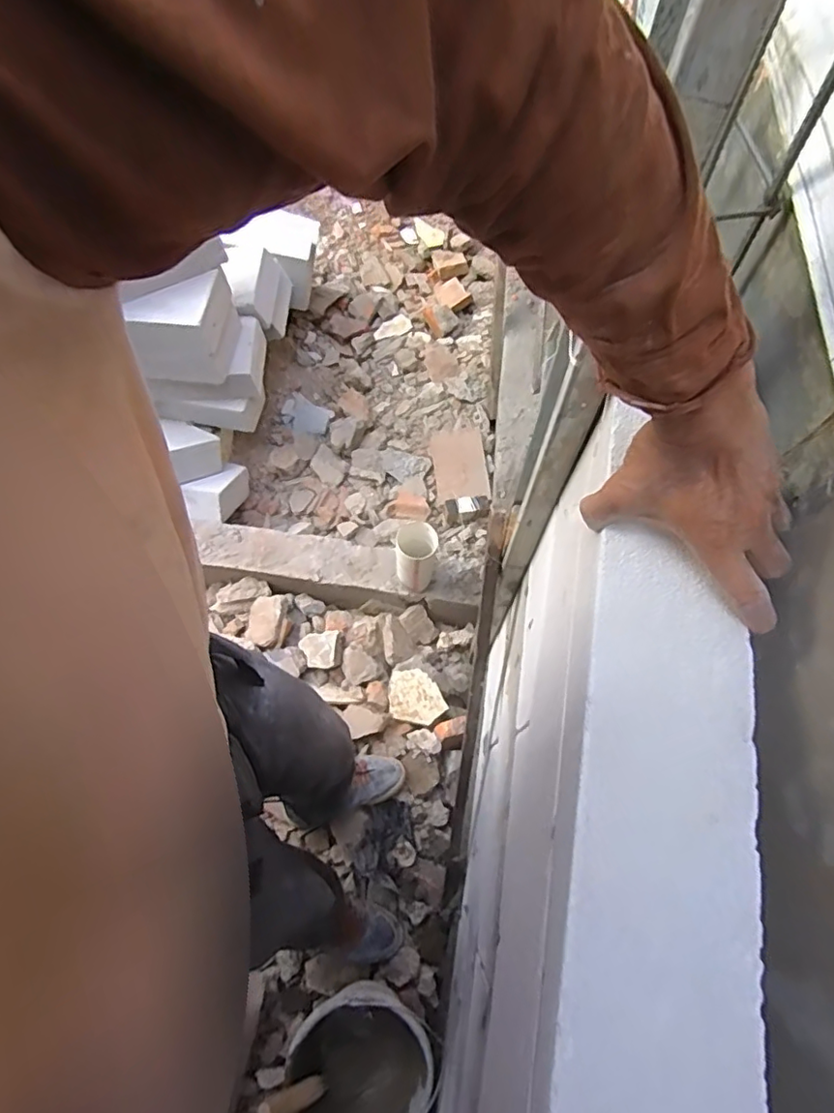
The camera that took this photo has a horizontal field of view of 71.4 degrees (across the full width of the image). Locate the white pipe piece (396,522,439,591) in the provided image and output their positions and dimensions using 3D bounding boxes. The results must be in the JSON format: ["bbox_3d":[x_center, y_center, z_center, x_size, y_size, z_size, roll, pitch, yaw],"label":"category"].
[{"bbox_3d":[-0.001,0.003,1.436,0.105,0.230,0.092,-5,67,0],"label":"white pipe piece"}]

